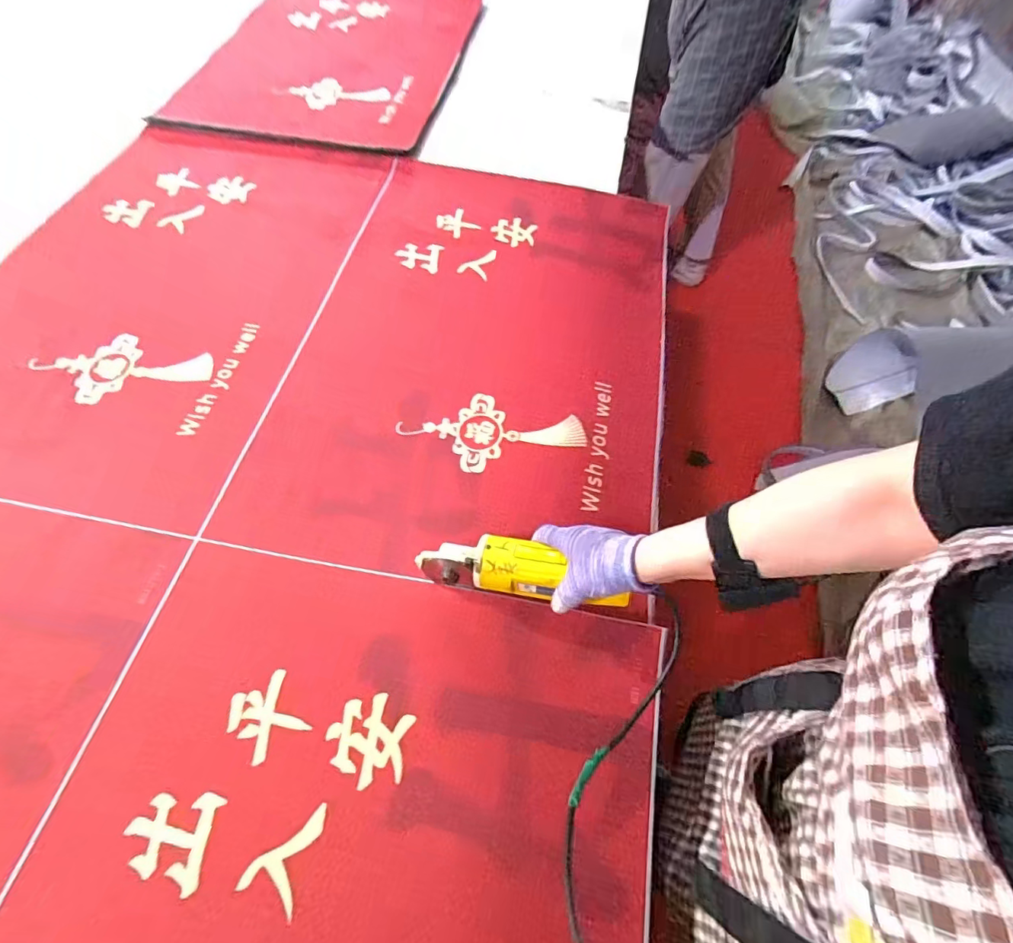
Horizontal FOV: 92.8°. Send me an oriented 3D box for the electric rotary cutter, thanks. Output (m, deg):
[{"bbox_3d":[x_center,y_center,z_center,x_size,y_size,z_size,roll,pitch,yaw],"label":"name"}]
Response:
[{"bbox_3d":[0.014,0.106,0.541,0.233,0.049,0.055,4,58,18],"label":"electric rotary cutter"}]

